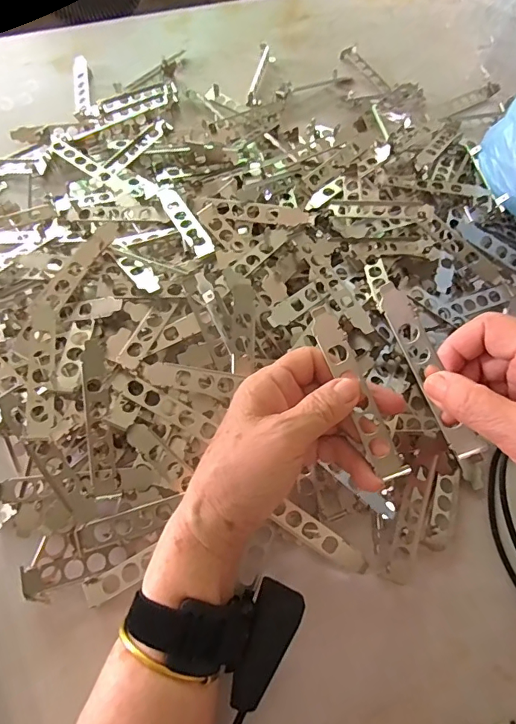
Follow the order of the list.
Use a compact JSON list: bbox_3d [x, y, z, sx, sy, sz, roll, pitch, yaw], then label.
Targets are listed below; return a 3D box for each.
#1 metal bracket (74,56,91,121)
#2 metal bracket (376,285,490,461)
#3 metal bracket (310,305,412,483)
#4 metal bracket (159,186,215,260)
[{"bbox_3d":[-0.223,-0.347,0.568,0.018,0.009,0.120,-8,67,-6],"label":"metal bracket"},{"bbox_3d":[0.110,0.004,0.291,0.019,0.012,0.119,-29,76,30],"label":"metal bracket"},{"bbox_3d":[0.064,0.018,0.297,0.017,0.012,0.122,-20,76,-11],"label":"metal bracket"},{"bbox_3d":[-0.072,-0.140,0.433,0.020,0.009,0.119,-25,56,-13],"label":"metal bracket"}]

